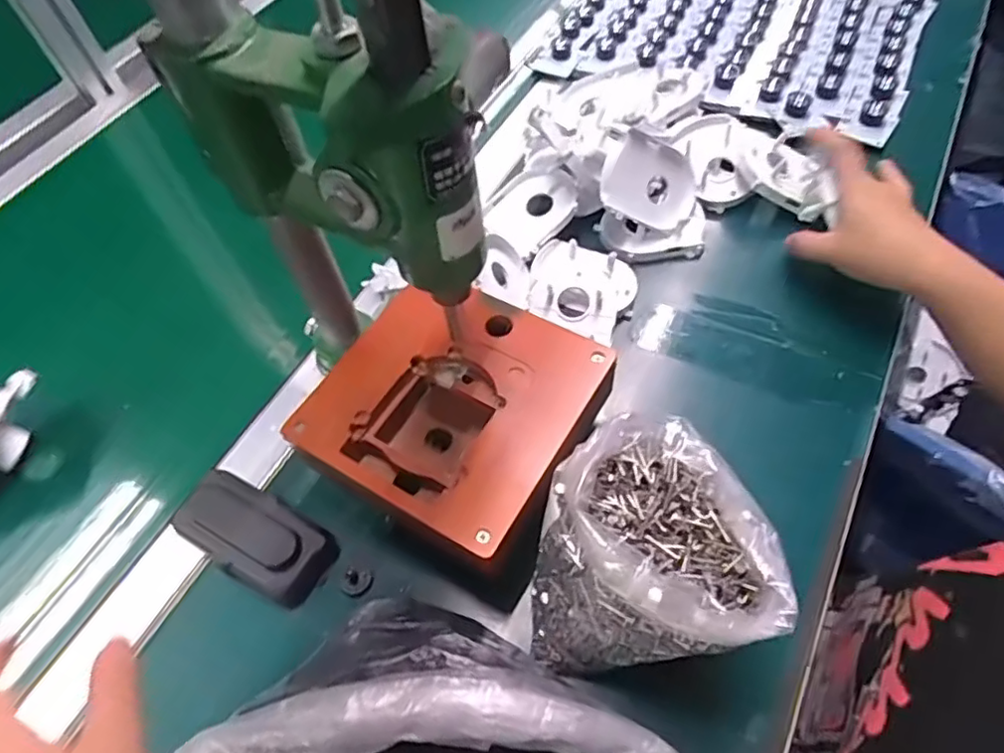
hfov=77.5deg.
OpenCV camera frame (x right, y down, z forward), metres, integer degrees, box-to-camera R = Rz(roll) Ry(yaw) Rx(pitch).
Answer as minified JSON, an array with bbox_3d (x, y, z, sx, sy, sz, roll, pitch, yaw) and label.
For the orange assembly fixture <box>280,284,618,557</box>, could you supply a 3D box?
[{"bbox_3d":[-0.030,0.026,0.398,0.154,0.059,0.153,25,62,19],"label":"orange assembly fixture"}]

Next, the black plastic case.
[{"bbox_3d":[-0.159,0.104,0.405,0.102,0.030,0.051,24,62,18],"label":"black plastic case"}]

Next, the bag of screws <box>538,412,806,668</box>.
[{"bbox_3d":[0.079,0.092,0.337,0.119,0.103,0.116,0,57,5],"label":"bag of screws"}]

